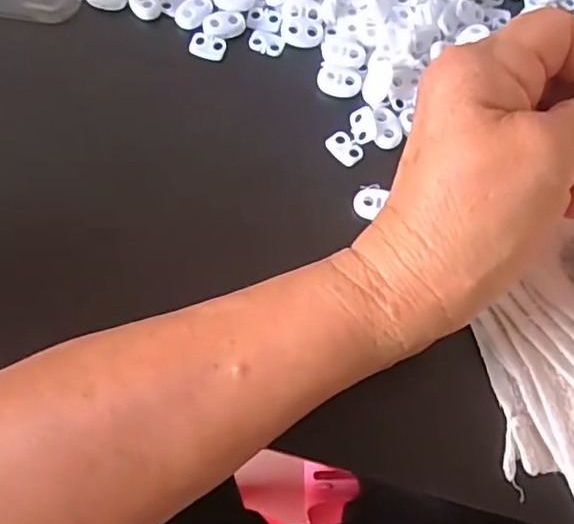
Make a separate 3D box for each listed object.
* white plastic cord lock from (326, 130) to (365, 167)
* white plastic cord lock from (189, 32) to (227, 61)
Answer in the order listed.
[{"bbox_3d":[0.029,-0.057,0.302,0.013,0.004,0.019,-42,76,-15],"label":"white plastic cord lock"},{"bbox_3d":[-0.042,-0.114,0.322,0.019,0.004,0.014,21,71,6],"label":"white plastic cord lock"}]

